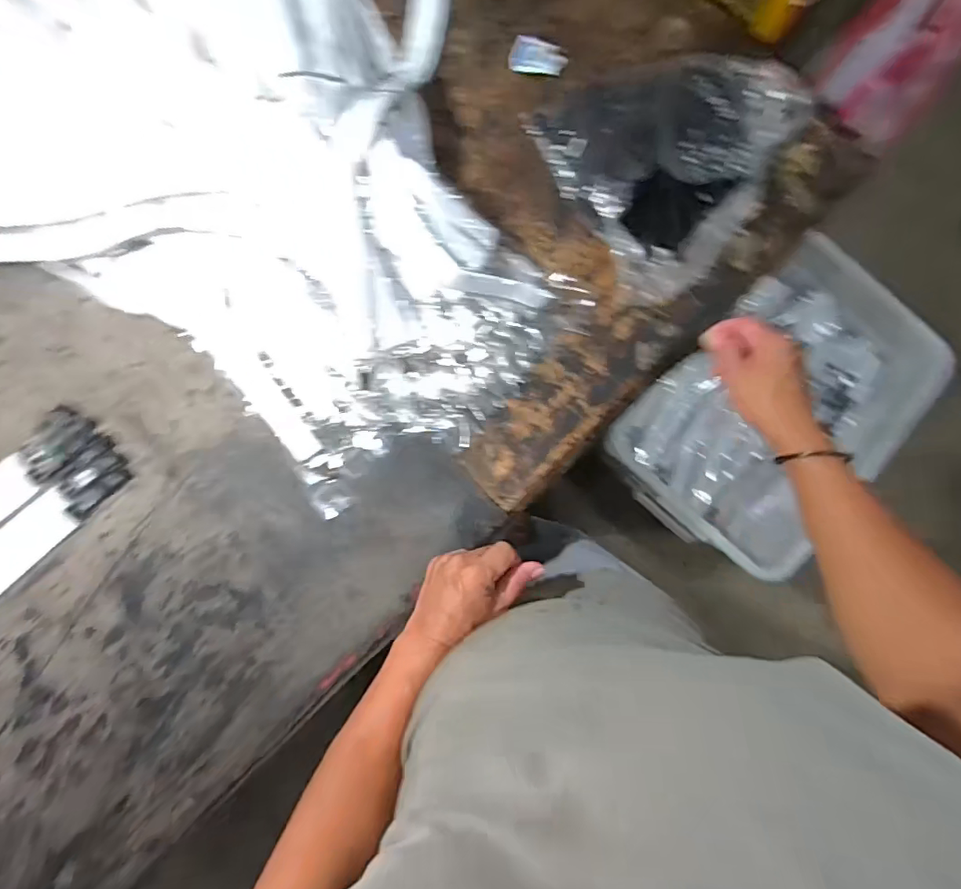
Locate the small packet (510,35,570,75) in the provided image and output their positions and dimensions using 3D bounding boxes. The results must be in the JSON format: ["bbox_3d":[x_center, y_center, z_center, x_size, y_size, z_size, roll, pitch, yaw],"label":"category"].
[{"bbox_3d":[0.067,-0.451,0.619,0.066,0.016,0.042,21,85,-1],"label":"small packet"}]

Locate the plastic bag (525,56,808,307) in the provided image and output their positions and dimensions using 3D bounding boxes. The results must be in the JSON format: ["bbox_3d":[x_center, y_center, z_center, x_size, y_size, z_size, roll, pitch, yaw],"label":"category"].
[{"bbox_3d":[0.232,-0.314,0.585,0.280,0.074,0.253,-22,87,-4],"label":"plastic bag"}]

